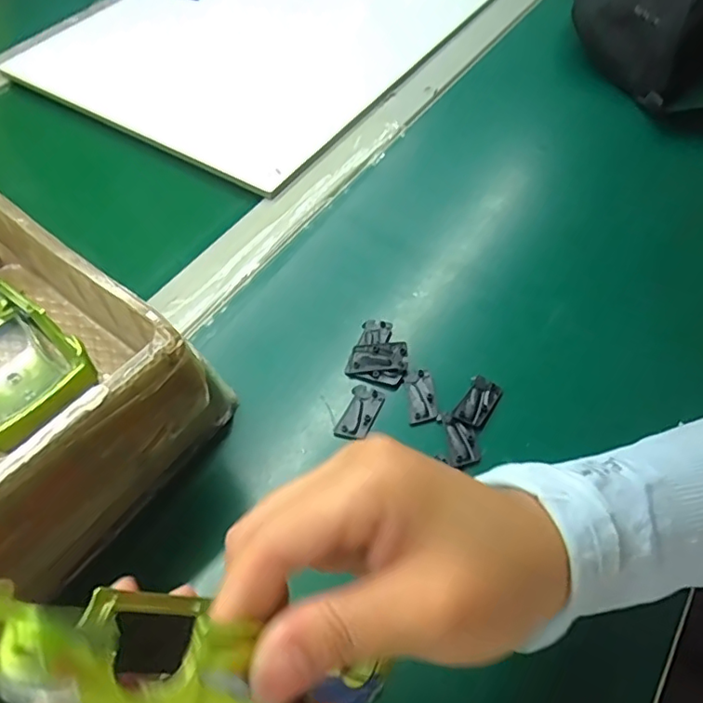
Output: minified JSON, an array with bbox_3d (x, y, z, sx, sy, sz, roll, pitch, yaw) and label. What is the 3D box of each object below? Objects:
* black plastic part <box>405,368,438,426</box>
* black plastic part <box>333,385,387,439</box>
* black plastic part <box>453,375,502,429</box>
[{"bbox_3d":[0.040,0.025,0.333,0.015,0.004,0.034,-2,55,-2],"label":"black plastic part"},{"bbox_3d":[0.005,0.034,0.327,0.019,0.004,0.034,21,58,13],"label":"black plastic part"},{"bbox_3d":[0.072,0.028,0.330,0.018,0.004,0.032,25,59,16],"label":"black plastic part"}]

